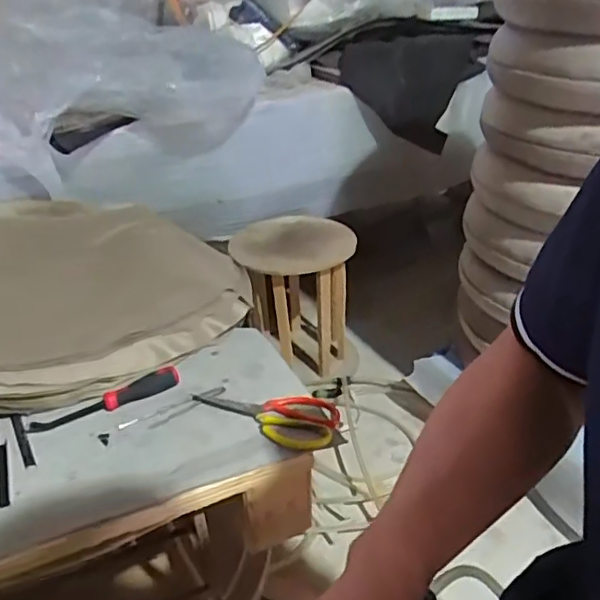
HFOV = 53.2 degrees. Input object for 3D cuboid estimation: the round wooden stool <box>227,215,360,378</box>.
[{"bbox_3d":[-0.009,0.009,1.547,0.274,0.377,0.267,-4,27,2],"label":"round wooden stool"}]

